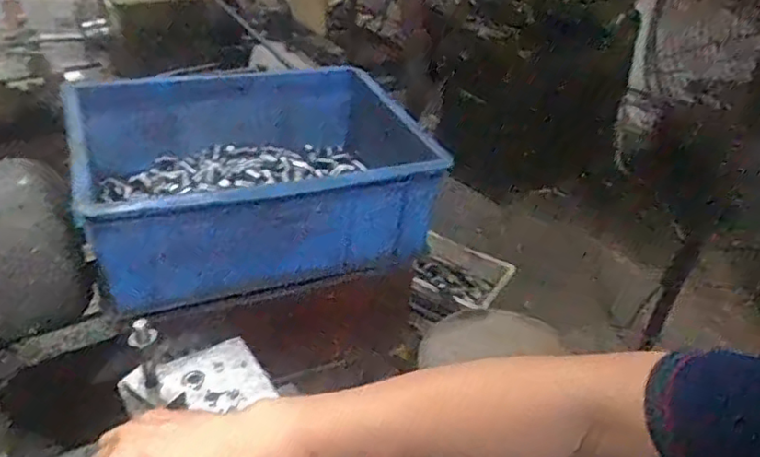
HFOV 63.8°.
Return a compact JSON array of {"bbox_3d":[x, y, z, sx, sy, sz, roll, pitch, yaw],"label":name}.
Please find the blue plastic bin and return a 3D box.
[{"bbox_3d":[-0.162,-0.074,0.788,0.394,0.142,0.328,-10,36,-21],"label":"blue plastic bin"}]

